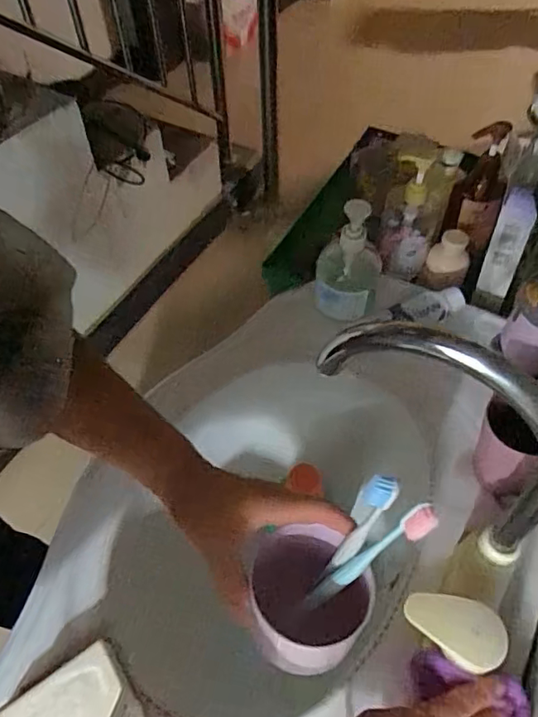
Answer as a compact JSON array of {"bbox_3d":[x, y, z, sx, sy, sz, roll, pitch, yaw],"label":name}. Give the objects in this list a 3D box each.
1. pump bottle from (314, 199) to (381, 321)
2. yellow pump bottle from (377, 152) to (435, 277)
[{"bbox_3d":[0.103,-0.131,0.700,0.084,0.161,0.077,12,54,10],"label":"pump bottle"},{"bbox_3d":[0.196,-0.195,0.772,0.073,0.164,0.057,17,55,14],"label":"yellow pump bottle"}]

